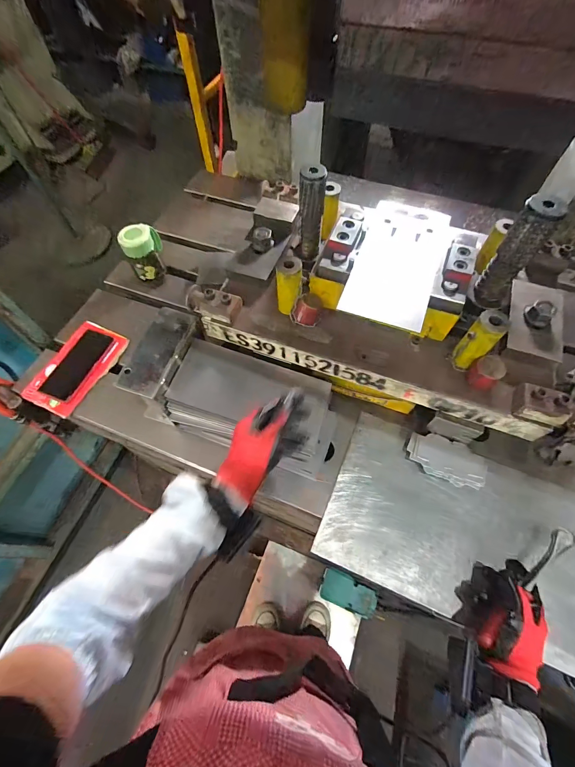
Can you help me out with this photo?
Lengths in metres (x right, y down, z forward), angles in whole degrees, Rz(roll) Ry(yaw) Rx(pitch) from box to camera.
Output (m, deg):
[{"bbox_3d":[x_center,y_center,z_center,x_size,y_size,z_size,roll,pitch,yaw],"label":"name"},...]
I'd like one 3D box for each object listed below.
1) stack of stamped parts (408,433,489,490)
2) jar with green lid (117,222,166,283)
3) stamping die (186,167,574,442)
[{"bbox_3d":[0.273,0.130,0.574,0.131,0.018,0.071,18,63,10],"label":"stack of stamped parts"},{"bbox_3d":[-0.310,-0.283,0.738,0.081,0.117,0.061,-22,64,-11],"label":"jar with green lid"},{"bbox_3d":[0.156,-0.158,0.554,0.578,0.236,0.283,19,63,10],"label":"stamping die"}]

